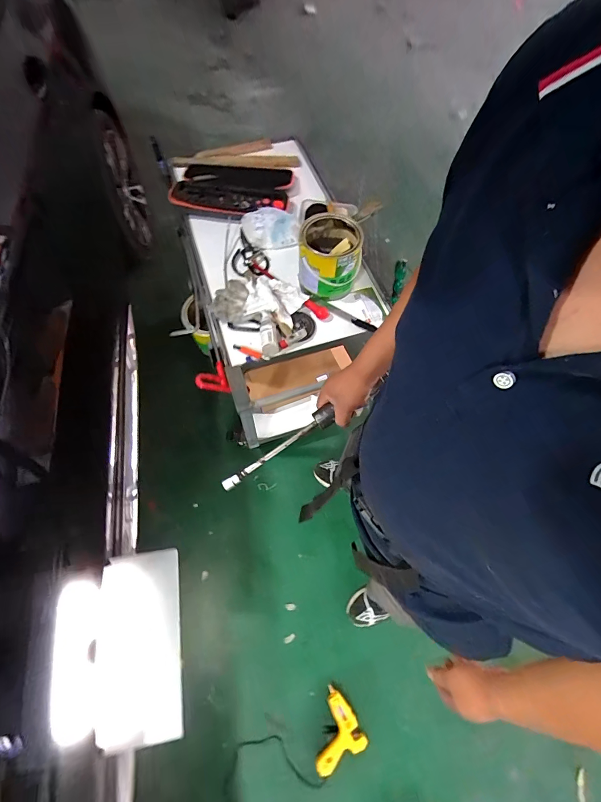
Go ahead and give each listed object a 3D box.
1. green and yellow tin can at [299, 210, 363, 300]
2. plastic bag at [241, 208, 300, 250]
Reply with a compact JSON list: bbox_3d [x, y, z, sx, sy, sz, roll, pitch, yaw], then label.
[{"bbox_3d":[0.078,-0.374,0.938,0.153,0.184,0.156,0,65,1],"label":"green and yellow tin can"},{"bbox_3d":[-0.089,-0.510,1.050,0.164,0.084,0.080,-4,65,-1],"label":"plastic bag"}]

